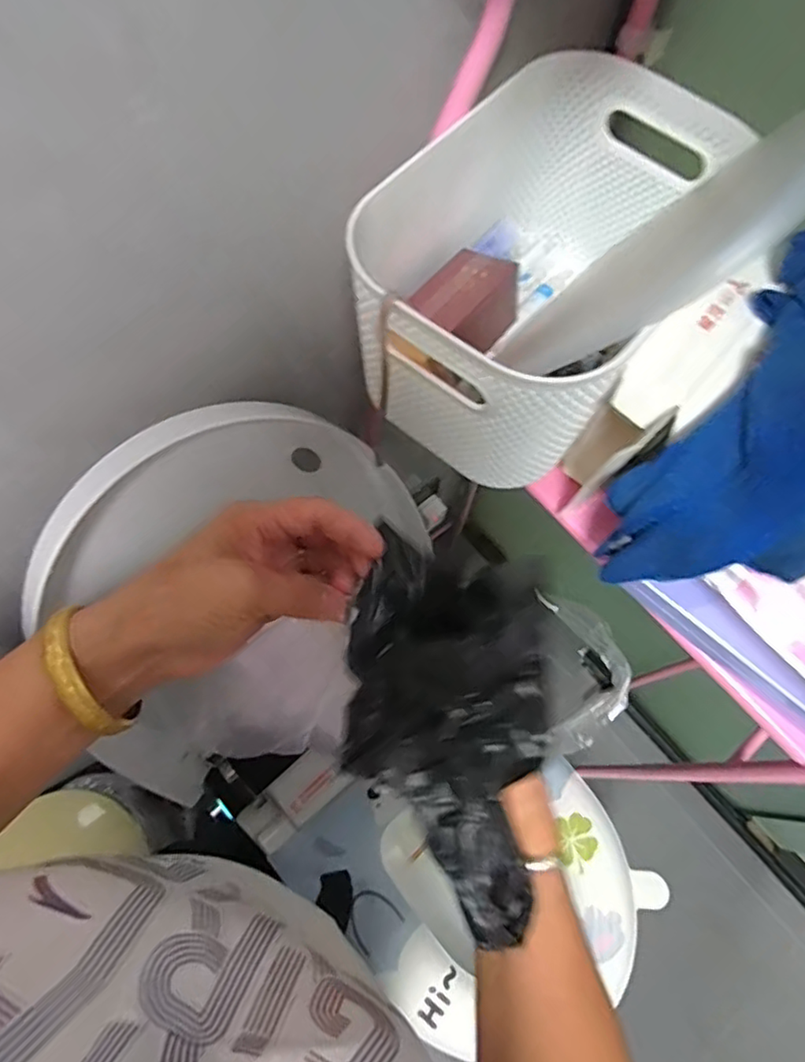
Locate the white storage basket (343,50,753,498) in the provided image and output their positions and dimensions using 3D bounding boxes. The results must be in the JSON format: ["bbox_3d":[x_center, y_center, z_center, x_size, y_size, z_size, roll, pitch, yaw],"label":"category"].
[{"bbox_3d":[0.089,-0.179,0.430,0.176,0.142,0.265,31,71,9],"label":"white storage basket"}]

